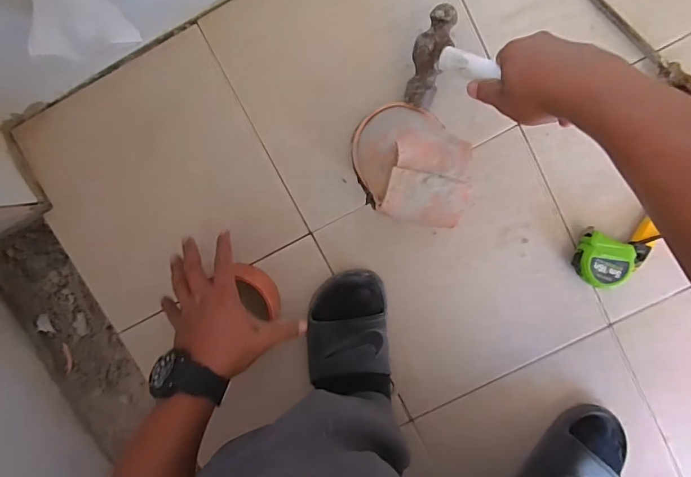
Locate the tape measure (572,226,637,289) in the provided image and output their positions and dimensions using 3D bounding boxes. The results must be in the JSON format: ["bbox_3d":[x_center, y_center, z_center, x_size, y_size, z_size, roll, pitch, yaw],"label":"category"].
[{"bbox_3d":[0.329,0.028,0.574,0.064,0.039,0.064,0,99,1],"label":"tape measure"}]

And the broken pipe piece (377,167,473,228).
[{"bbox_3d":[0.088,-0.041,0.477,0.096,0.009,0.057,9,114,-20],"label":"broken pipe piece"}]

